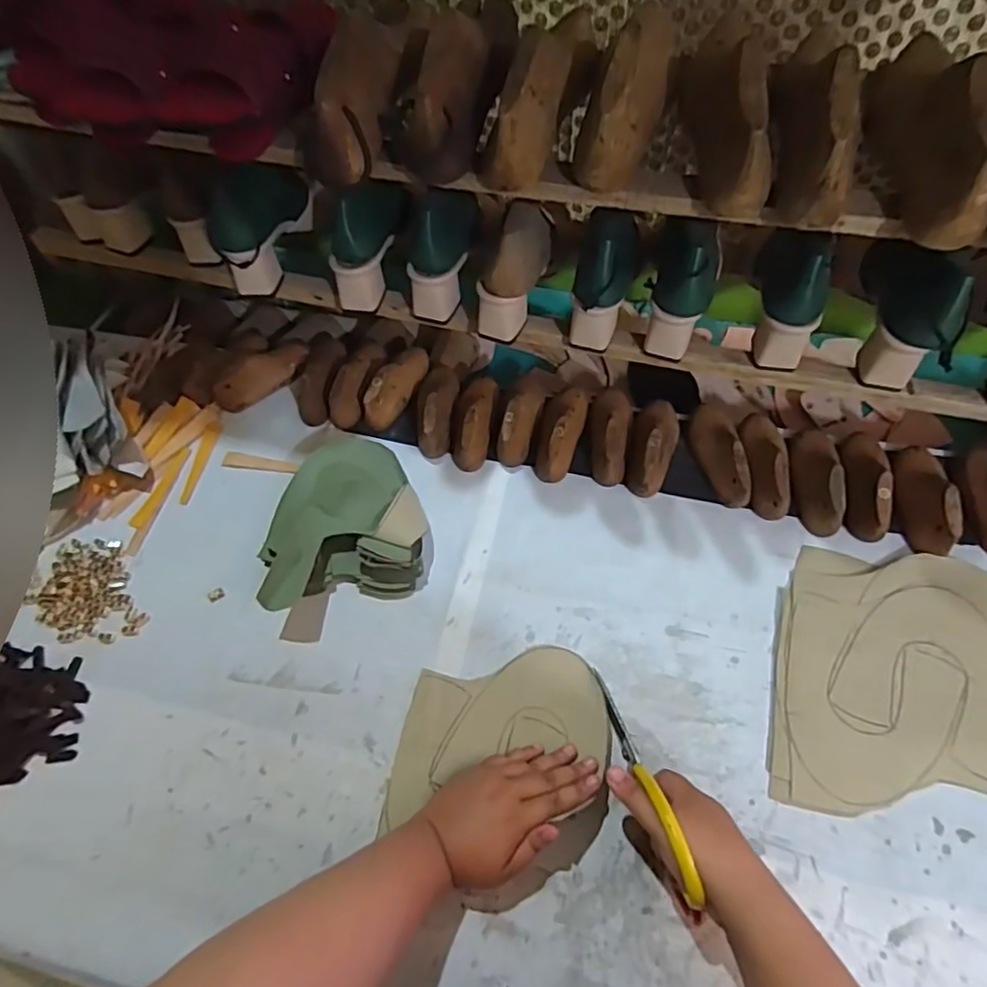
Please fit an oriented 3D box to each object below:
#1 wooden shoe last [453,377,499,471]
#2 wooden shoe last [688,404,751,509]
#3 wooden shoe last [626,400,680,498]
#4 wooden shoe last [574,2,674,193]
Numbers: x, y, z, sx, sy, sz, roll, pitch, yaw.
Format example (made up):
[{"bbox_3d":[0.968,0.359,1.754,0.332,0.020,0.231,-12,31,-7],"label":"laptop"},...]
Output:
[{"bbox_3d":[-0.025,-0.099,0.747,0.050,0.057,0.146,6,61,8],"label":"wooden shoe last"},{"bbox_3d":[0.264,-0.052,0.703,0.057,0.056,0.143,0,61,4],"label":"wooden shoe last"},{"bbox_3d":[0.190,-0.062,0.713,0.051,0.051,0.132,14,63,12],"label":"wooden shoe last"},{"bbox_3d":[0.118,-0.356,0.523,0.061,0.083,0.210,13,62,11],"label":"wooden shoe last"}]

